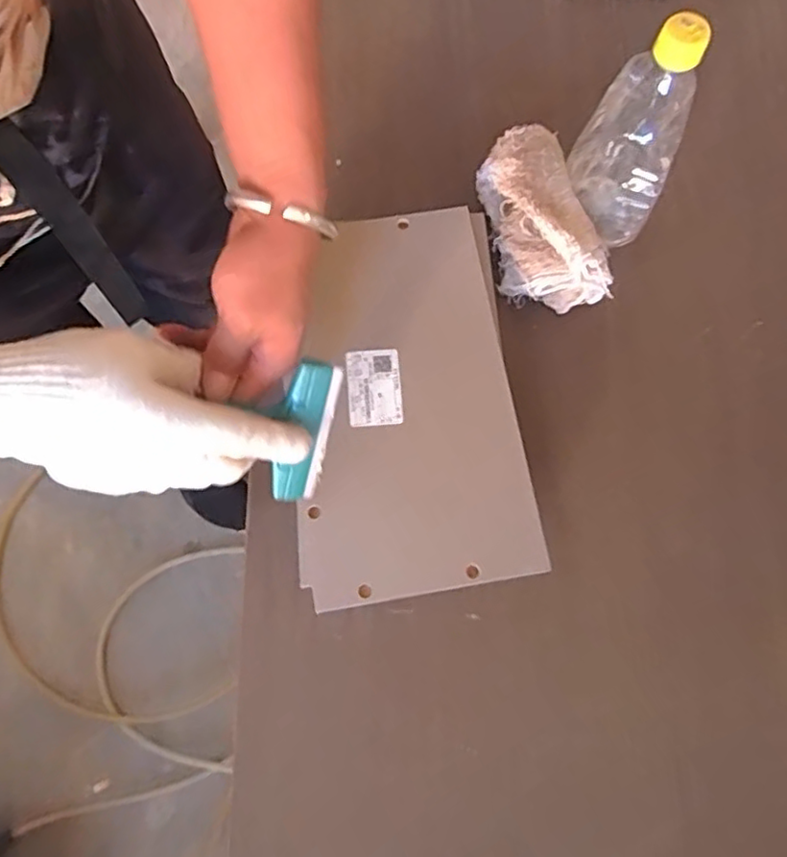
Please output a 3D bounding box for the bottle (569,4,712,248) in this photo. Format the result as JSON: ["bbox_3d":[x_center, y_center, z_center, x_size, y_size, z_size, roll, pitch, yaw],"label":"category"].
[{"bbox_3d":[0.183,-0.225,0.499,0.066,0.197,0.093,9,77,1],"label":"bottle"}]

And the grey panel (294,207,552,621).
[{"bbox_3d":[0.007,-0.027,0.488,0.167,0.010,0.296,-7,77,-3],"label":"grey panel"}]

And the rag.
[{"bbox_3d":[0.120,-0.181,0.538,0.077,0.087,0.170,-16,78,-4],"label":"rag"}]

